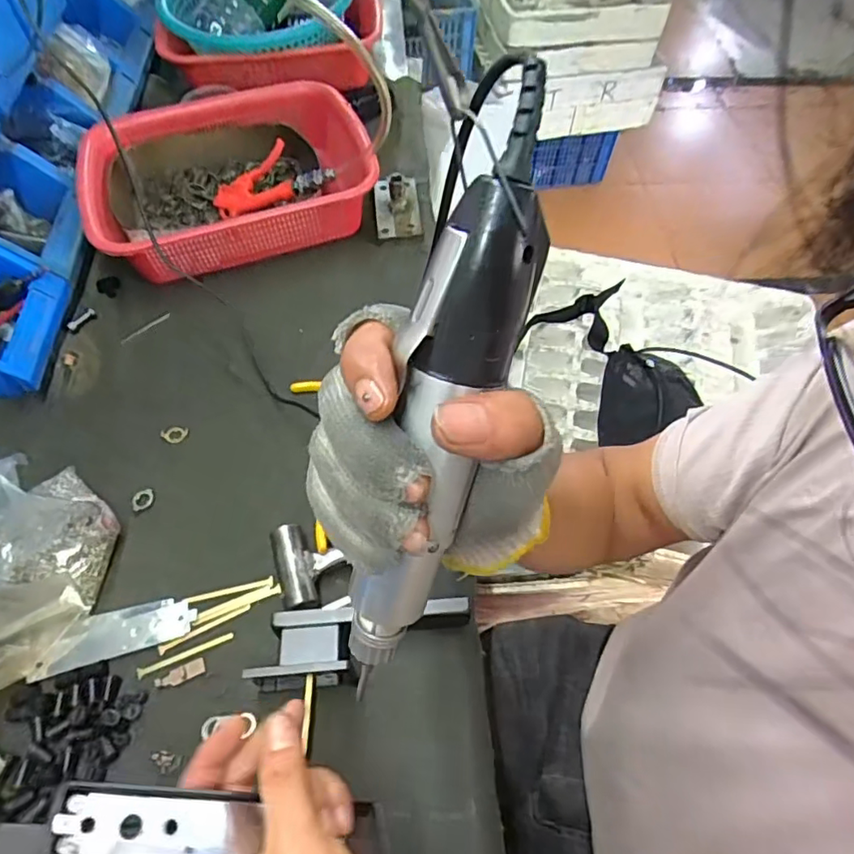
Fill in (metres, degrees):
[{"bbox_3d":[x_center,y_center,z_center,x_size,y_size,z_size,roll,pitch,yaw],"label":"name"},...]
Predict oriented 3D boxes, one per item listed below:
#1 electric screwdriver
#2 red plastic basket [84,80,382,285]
[{"bbox_3d":[0.009,-0.009,0.219,0.035,0.218,0.049,17,14,9],"label":"electric screwdriver"},{"bbox_3d":[-0.259,-0.336,0.763,0.348,0.086,0.284,-18,60,-13],"label":"red plastic basket"}]

